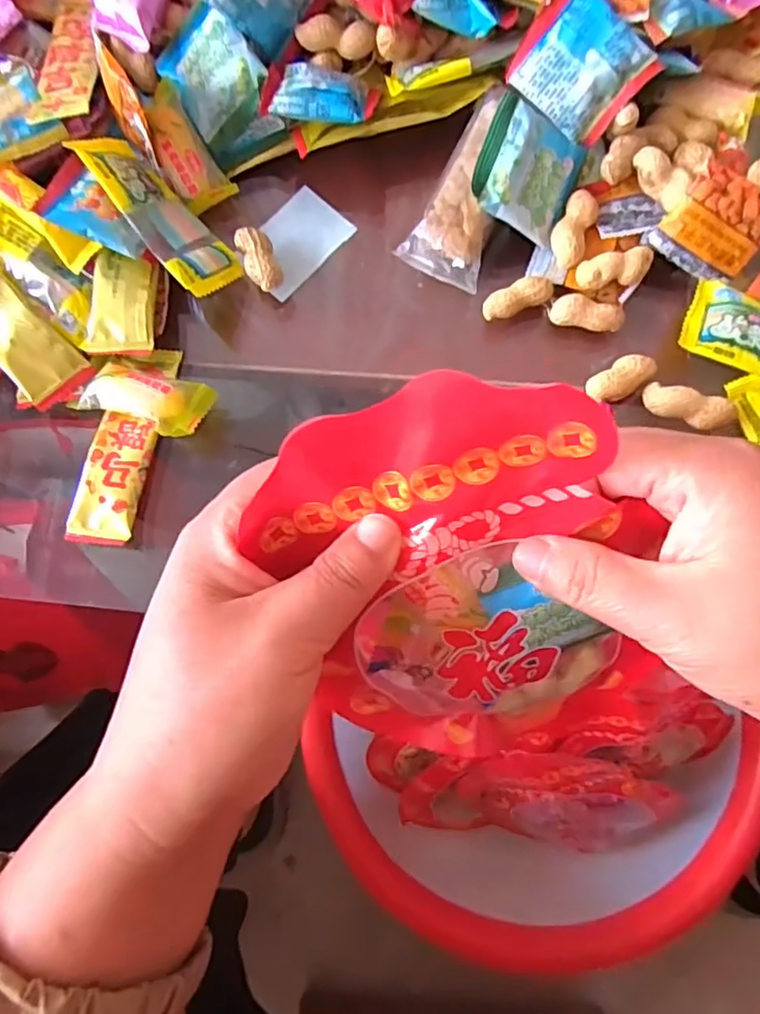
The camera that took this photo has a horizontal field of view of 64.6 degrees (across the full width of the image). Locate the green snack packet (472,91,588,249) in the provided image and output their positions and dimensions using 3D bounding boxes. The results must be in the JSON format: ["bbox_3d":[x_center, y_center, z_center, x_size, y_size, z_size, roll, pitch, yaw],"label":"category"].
[{"bbox_3d":[0.071,-0.160,0.289,0.052,0.012,0.047,19,104,-25],"label":"green snack packet"}]

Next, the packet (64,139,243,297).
[{"bbox_3d":[-0.111,-0.148,0.304,0.094,0.008,0.039,50,48,-2],"label":"packet"}]

